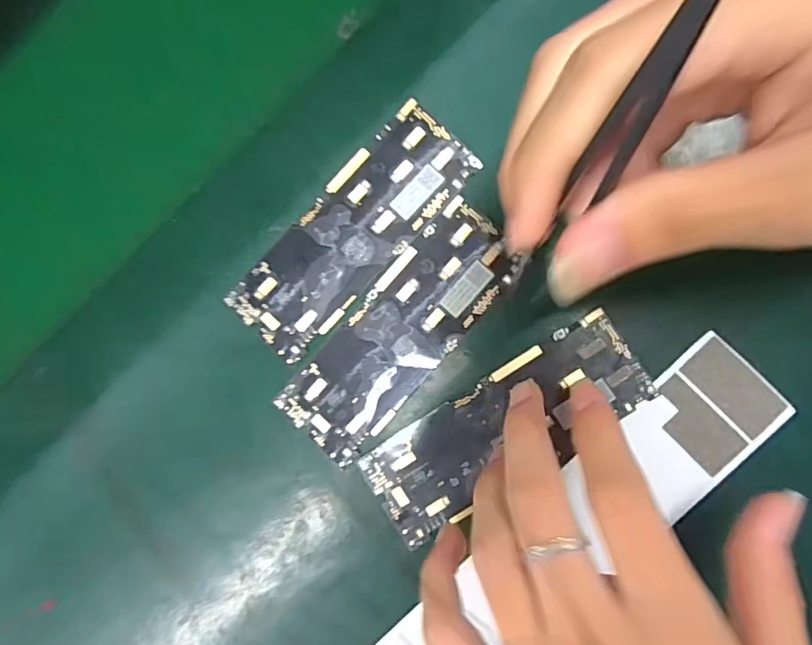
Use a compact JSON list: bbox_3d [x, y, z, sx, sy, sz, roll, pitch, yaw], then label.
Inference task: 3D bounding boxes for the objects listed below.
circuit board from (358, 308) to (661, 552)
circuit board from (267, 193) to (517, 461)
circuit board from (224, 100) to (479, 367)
[{"bbox_3d":[0.042,0.046,0.221,0.125,0.005,0.044,-33,85,5],"label":"circuit board"},{"bbox_3d":[-0.003,0.005,0.229,0.043,0.004,0.122,42,92,5],"label":"circuit board"},{"bbox_3d":[-0.025,-0.040,0.231,0.044,0.004,0.123,45,92,5],"label":"circuit board"}]

